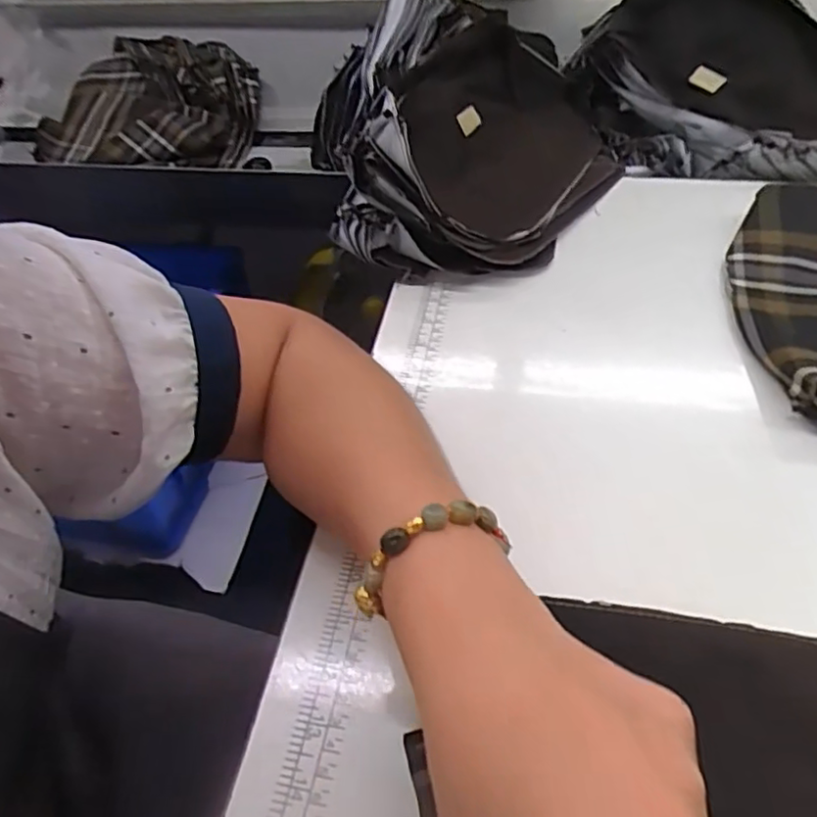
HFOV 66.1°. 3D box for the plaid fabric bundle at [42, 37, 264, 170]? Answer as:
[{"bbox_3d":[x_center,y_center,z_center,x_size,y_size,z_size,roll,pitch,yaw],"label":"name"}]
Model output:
[{"bbox_3d":[-0.323,-0.383,0.793,0.269,0.093,0.165,9,49,13],"label":"plaid fabric bundle"}]

